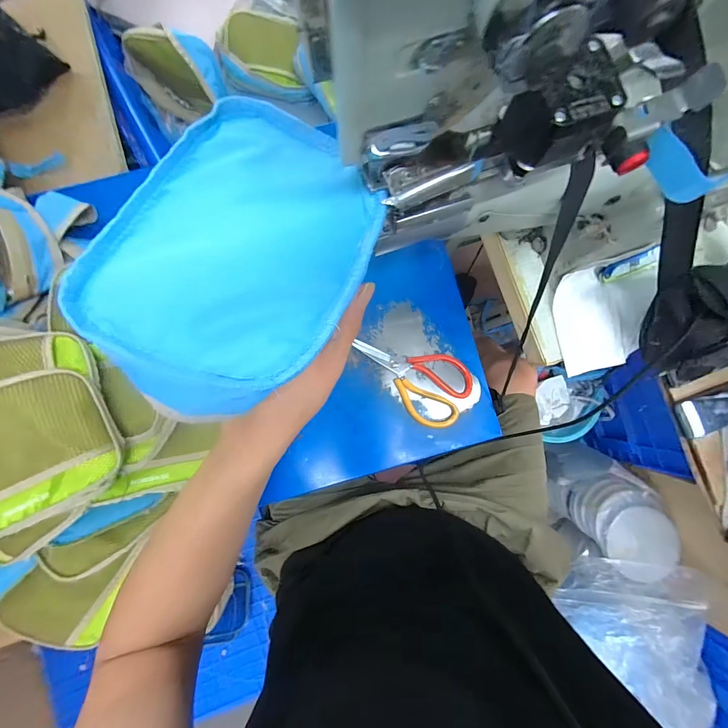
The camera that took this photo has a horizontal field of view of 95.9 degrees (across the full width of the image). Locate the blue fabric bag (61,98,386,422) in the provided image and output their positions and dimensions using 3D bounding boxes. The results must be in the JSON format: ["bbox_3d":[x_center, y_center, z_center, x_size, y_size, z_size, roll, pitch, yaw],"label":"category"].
[{"bbox_3d":[-0.076,-0.073,0.223,0.146,0.065,0.217,27,64,-1],"label":"blue fabric bag"}]

